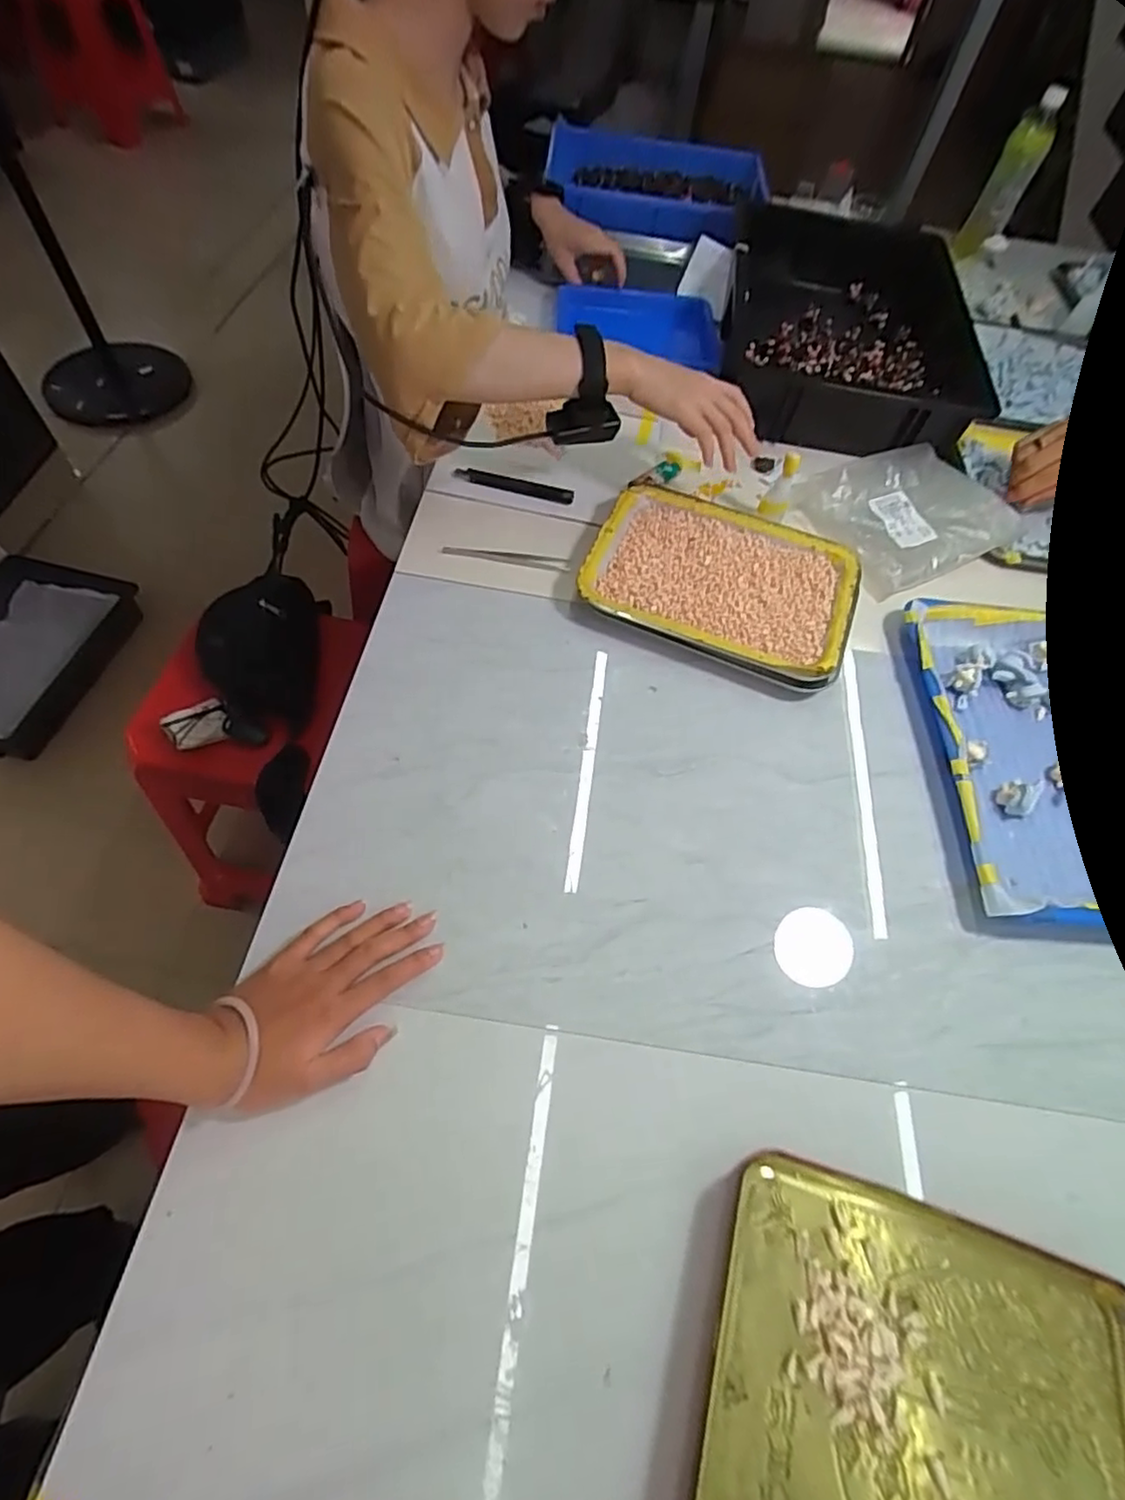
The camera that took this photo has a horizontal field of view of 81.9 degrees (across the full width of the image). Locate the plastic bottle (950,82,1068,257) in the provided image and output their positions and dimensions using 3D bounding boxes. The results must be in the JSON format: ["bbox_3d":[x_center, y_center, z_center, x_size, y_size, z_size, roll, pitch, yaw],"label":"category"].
[{"bbox_3d":[0.692,-0.889,1.006,0.064,0.187,0.065,30,62,13],"label":"plastic bottle"}]

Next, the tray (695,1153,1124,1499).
[{"bbox_3d":[0.200,0.362,0.341,0.242,0.024,0.198,17,60,6],"label":"tray"}]

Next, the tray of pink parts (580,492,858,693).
[{"bbox_3d":[0.158,-0.168,0.647,0.252,0.035,0.190,23,61,9],"label":"tray of pink parts"}]

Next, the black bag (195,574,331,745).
[{"bbox_3d":[-0.395,-0.138,0.854,0.151,0.076,0.250,-8,60,-11],"label":"black bag"}]

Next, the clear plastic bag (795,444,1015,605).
[{"bbox_3d":[0.383,-0.262,0.711,0.203,0.037,0.163,-18,63,-14],"label":"clear plastic bag"}]

